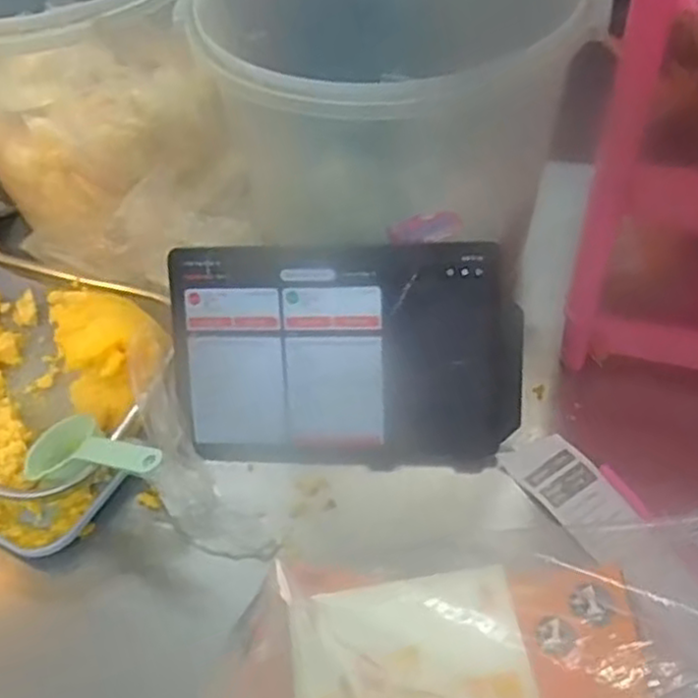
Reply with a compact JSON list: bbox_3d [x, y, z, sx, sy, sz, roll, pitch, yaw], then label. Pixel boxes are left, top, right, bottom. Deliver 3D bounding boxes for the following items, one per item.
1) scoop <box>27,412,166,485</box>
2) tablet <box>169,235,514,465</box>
[{"bbox_3d":[-0.186,0.074,0.542,0.123,0.021,0.055,-2,46,33],"label":"scoop"},{"bbox_3d":[-0.002,0.009,0.568,0.258,0.173,0.013,0,14,8],"label":"tablet"}]

